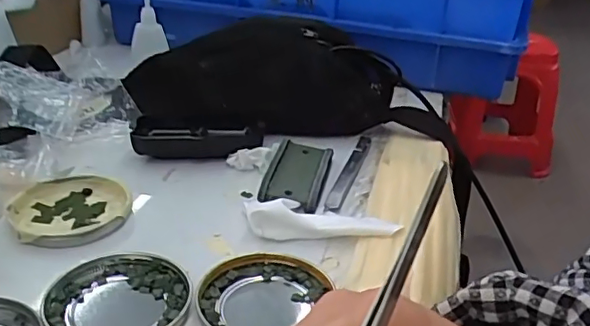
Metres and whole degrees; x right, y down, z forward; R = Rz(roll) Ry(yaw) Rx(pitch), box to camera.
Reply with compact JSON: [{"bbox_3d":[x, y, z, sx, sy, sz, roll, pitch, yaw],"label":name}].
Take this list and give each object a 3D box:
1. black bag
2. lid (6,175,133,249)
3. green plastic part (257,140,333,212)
[{"bbox_3d":[-0.031,-0.085,0.554,0.244,0.092,0.098,-3,27,-12],"label":"black bag"},{"bbox_3d":[-0.159,0.032,0.408,0.078,0.013,0.077,3,27,-1],"label":"lid"},{"bbox_3d":[0.003,0.007,0.455,0.045,0.021,0.090,8,27,10],"label":"green plastic part"}]

